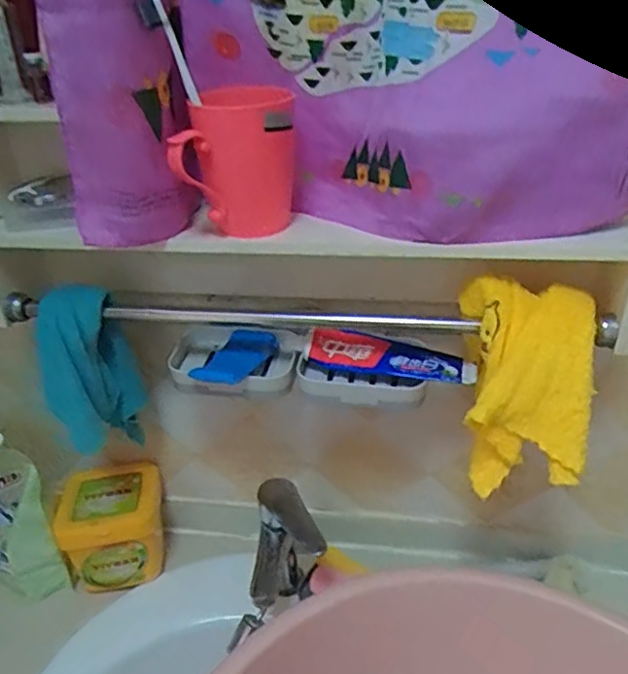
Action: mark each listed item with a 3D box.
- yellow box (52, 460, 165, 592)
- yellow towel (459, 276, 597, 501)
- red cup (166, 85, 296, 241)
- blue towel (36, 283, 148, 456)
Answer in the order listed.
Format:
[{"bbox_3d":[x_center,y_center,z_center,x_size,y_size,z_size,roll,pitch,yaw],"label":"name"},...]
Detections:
[{"bbox_3d":[-0.256,0.244,0.772,0.119,0.105,0.107,-6,30,-6],"label":"yellow box"},{"bbox_3d":[0.177,0.046,0.522,0.109,0.159,0.102,5,31,12],"label":"yellow towel"},{"bbox_3d":[-0.062,-0.139,0.491,0.089,0.113,0.070,-2,30,0],"label":"red cup"},{"bbox_3d":[-0.229,0.039,0.619,0.092,0.182,0.074,-12,31,-17],"label":"blue towel"}]

